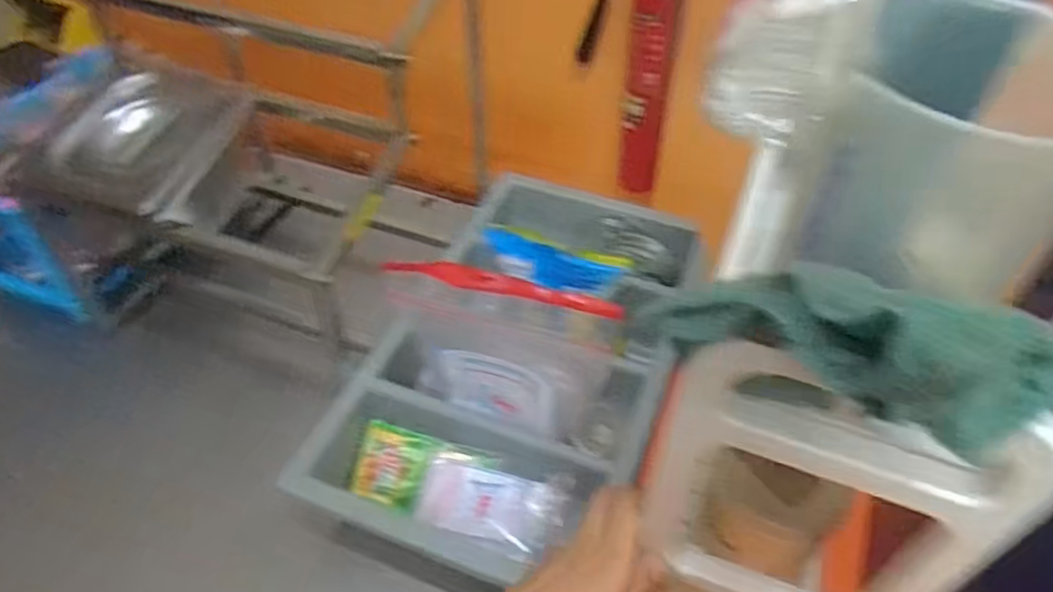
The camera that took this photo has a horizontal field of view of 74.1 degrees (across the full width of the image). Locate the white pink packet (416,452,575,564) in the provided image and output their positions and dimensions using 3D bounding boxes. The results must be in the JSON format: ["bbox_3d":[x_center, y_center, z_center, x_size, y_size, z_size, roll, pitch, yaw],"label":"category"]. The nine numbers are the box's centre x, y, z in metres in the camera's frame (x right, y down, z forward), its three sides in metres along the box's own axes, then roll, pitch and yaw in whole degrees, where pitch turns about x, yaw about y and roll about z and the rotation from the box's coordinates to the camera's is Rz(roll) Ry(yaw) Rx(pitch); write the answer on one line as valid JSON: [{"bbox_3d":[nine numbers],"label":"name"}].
[{"bbox_3d":[-0.031,0.193,0.644,0.133,0.023,0.075,10,73,7],"label":"white pink packet"}]

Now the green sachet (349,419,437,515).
[{"bbox_3d":[-0.131,0.166,0.682,0.068,0.013,0.074,17,87,5],"label":"green sachet"}]

